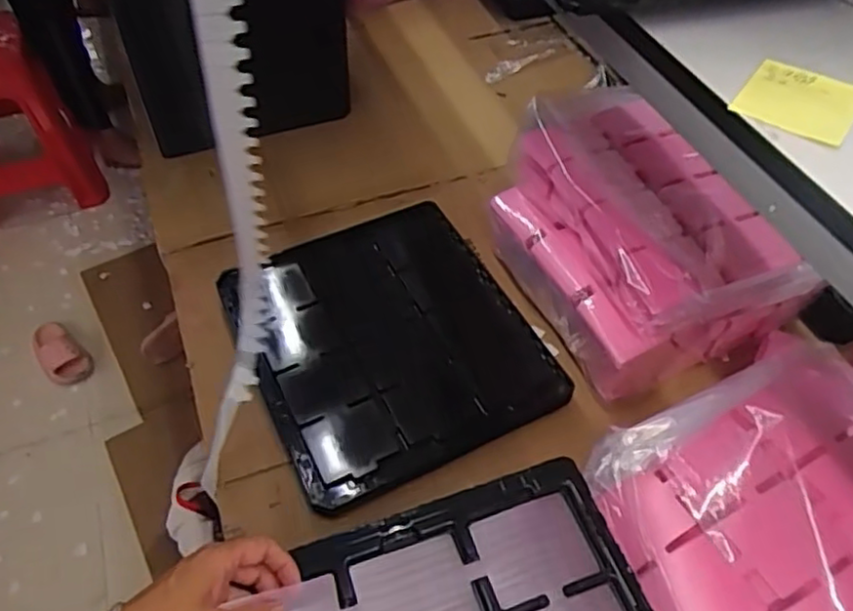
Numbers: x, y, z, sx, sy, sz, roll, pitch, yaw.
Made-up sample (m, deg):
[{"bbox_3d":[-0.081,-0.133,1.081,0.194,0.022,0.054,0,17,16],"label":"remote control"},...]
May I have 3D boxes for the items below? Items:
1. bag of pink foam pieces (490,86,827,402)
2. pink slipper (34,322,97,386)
[{"bbox_3d":[0.256,-0.088,0.872,0.245,0.186,0.378,-22,56,-17],"label":"bag of pink foam pieces"},{"bbox_3d":[-0.949,0.121,1.724,0.105,0.063,0.198,-36,61,-25],"label":"pink slipper"}]

